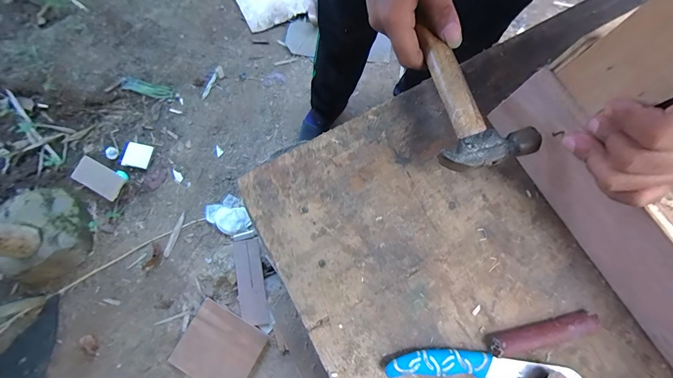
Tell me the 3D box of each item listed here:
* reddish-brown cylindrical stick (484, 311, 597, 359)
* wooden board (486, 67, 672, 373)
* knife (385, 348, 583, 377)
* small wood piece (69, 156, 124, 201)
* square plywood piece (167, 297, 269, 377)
[{"bbox_3d":[0.196,0.137,0.296,0.104,0.014,0.020,-11,81,-4],"label":"reddish-brown cylindrical stick"},{"bbox_3d":[0.281,0.099,0.262,0.010,0.091,0.439,-30,80,-8],"label":"wooden board"},{"bbox_3d":[0.138,0.166,0.294,0.179,0.012,0.024,3,81,-2],"label":"knife"},{"bbox_3d":[-0.857,-0.040,1.123,0.187,0.024,0.093,28,81,3],"label":"small wood piece"},{"bbox_3d":[-0.384,0.522,1.022,0.248,0.015,0.222,28,81,3],"label":"square plywood piece"}]

